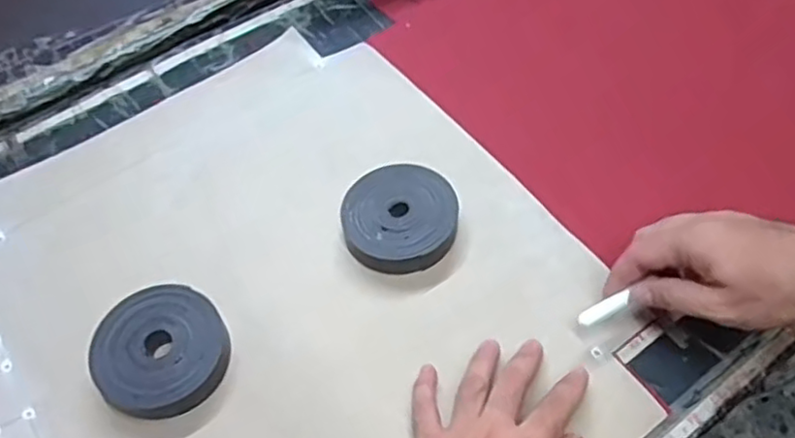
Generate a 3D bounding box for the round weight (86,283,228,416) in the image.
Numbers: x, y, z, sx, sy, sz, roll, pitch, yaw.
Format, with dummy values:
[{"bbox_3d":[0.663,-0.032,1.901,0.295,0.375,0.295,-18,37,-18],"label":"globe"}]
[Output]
[{"bbox_3d":[-0.178,0.101,0.510,0.097,0.032,0.095,0,57,1],"label":"round weight"}]

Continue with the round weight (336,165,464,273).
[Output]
[{"bbox_3d":[0.003,0.002,0.569,0.095,0.031,0.097,0,57,1],"label":"round weight"}]

